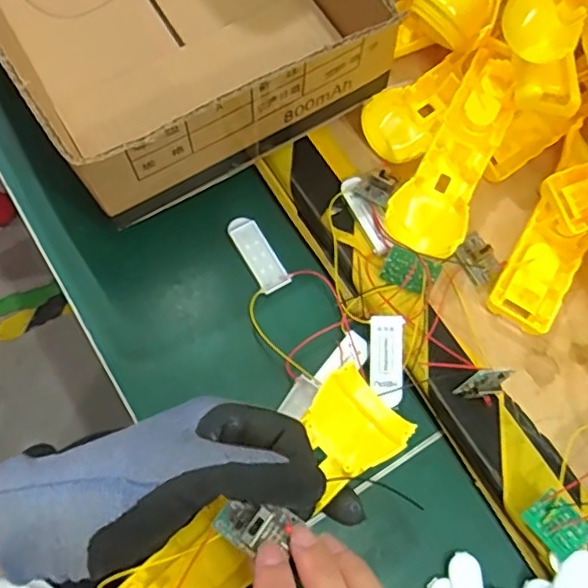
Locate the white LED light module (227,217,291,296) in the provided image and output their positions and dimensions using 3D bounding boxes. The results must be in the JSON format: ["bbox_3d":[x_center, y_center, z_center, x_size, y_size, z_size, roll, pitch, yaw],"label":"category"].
[{"bbox_3d":[-0.025,-0.028,0.407,0.021,0.004,0.057,-28,77,-15],"label":"white LED light module"}]

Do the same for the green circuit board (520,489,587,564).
[{"bbox_3d":[0.153,0.135,0.346,0.035,0.004,0.028,45,103,8],"label":"green circuit board"}]

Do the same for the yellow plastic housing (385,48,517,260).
[{"bbox_3d":[0.114,-0.095,0.406,0.048,0.025,0.157,29,70,3],"label":"yellow plastic housing"}]

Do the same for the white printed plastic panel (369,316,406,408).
[{"bbox_3d":[0.059,0.042,0.375,0.021,0.005,0.056,-2,72,15],"label":"white printed plastic panel"}]

